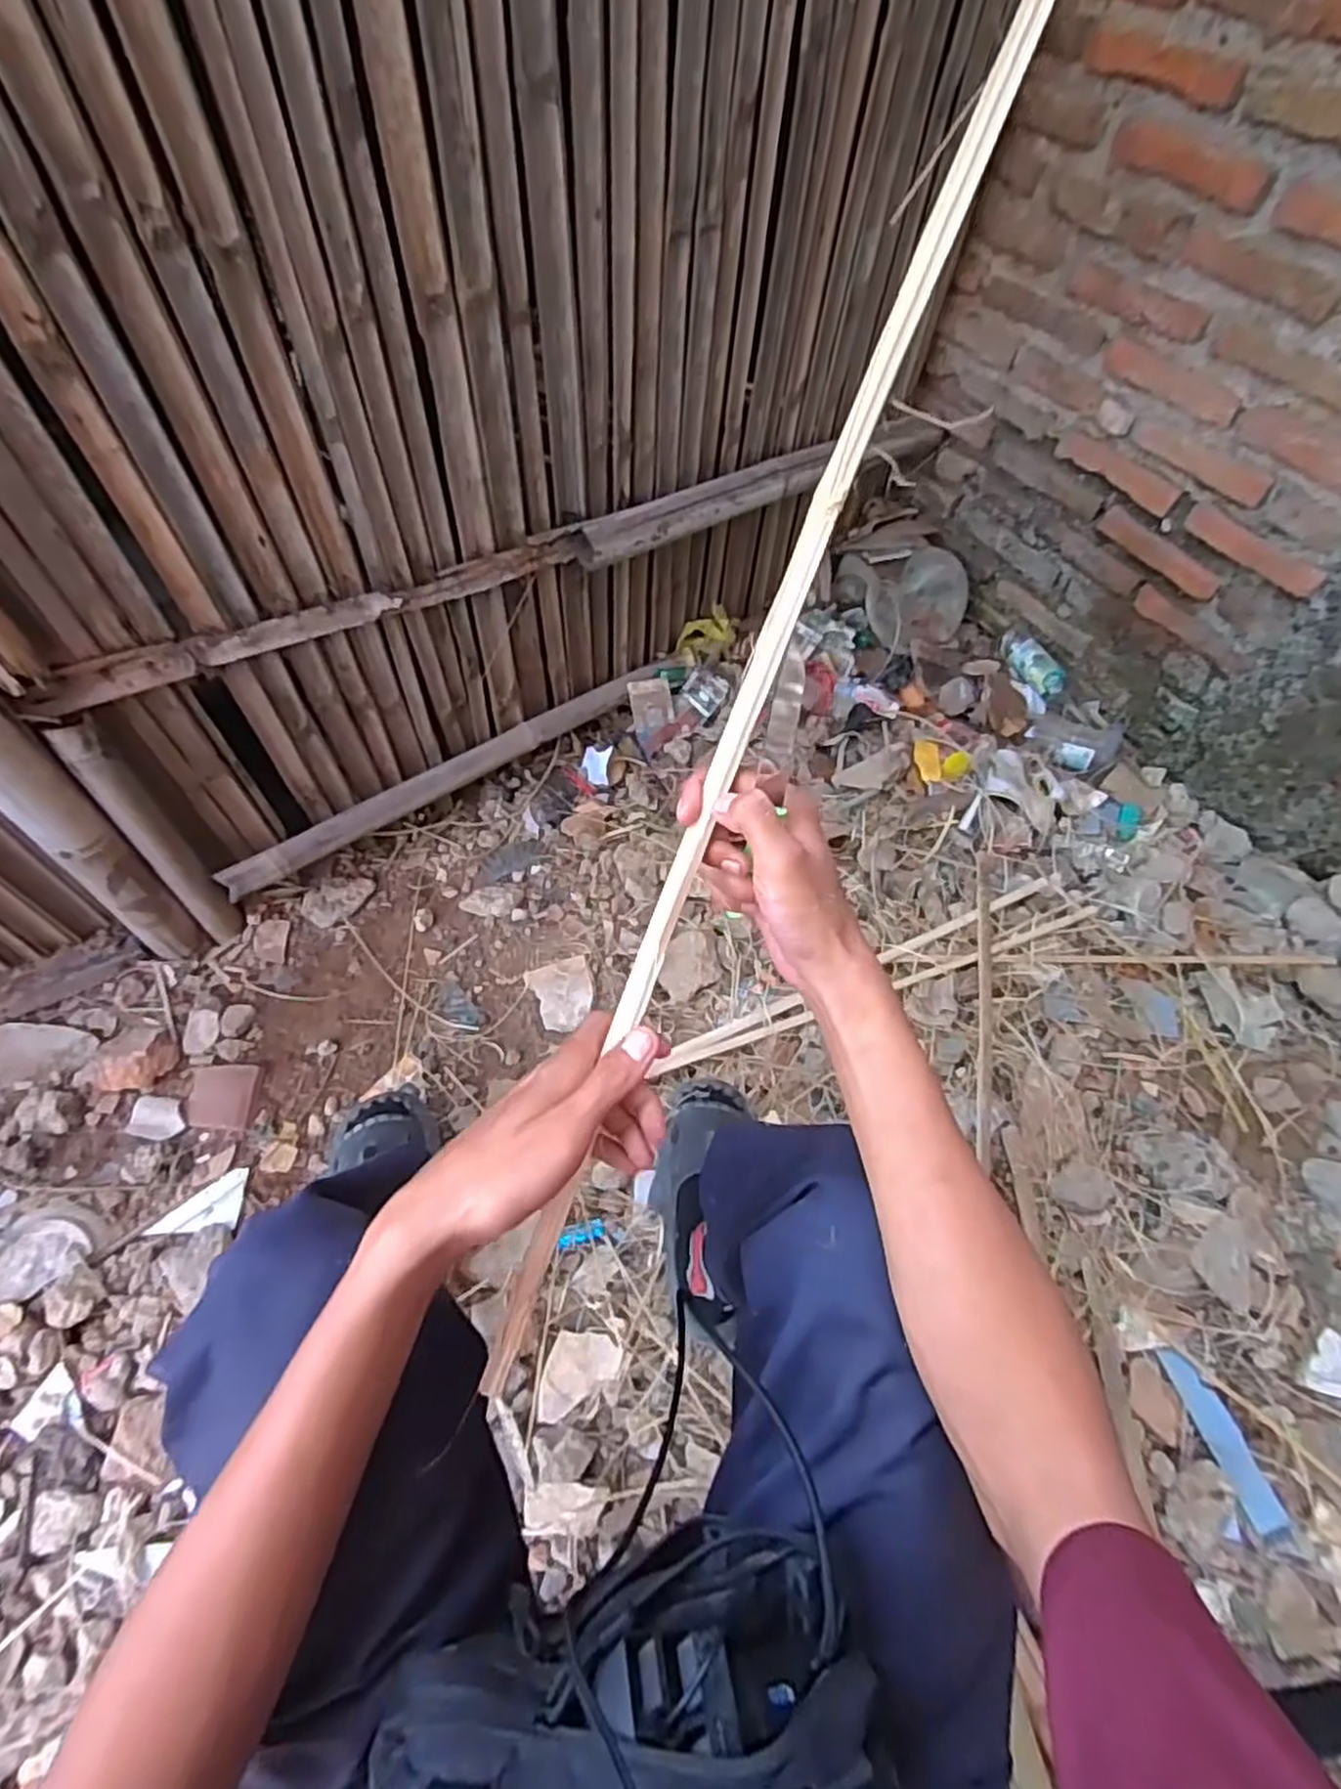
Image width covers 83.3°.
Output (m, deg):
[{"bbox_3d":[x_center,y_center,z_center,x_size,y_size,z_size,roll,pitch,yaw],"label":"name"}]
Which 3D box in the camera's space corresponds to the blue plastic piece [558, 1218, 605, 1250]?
[{"bbox_3d":[-0.110,0.422,0.938,0.058,0.011,0.023,-12,62,-10],"label":"blue plastic piece"}]

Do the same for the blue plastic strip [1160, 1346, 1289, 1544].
[{"bbox_3d":[0.635,0.623,0.866,0.045,0.006,0.187,-16,63,-12],"label":"blue plastic strip"}]

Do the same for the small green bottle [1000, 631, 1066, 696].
[{"bbox_3d":[0.678,-0.431,1.413,0.145,0.040,0.053,43,66,-2],"label":"small green bottle"}]

